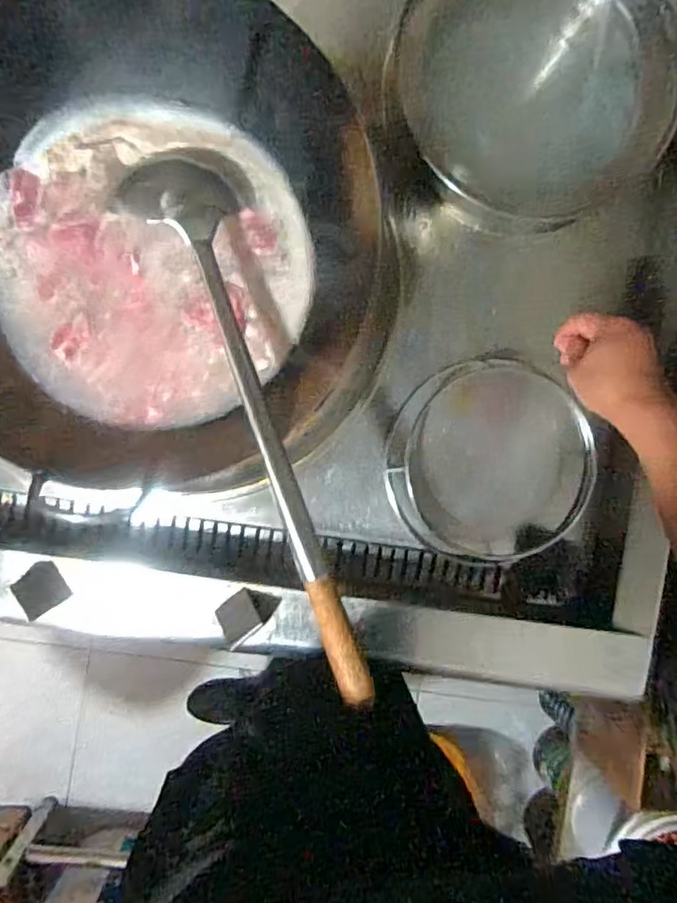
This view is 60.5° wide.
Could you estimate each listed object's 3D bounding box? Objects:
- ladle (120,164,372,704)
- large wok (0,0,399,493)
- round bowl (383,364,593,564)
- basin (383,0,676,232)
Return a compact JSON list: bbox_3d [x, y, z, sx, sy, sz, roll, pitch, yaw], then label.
[{"bbox_3d":[-0.069,-0.034,0.498,0.091,0.108,0.493,-20,92,-5],"label":"ladle"},{"bbox_3d":[-0.192,-0.182,0.529,0.442,0.127,0.461,0,90,-5],"label":"large wok"},{"bbox_3d":[0.184,0.012,0.685,0.245,0.055,0.228,0,90,-5],"label":"round bowl"},{"bbox_3d":[0.212,-0.396,0.628,0.287,0.110,0.296,-40,93,-4],"label":"basin"}]

